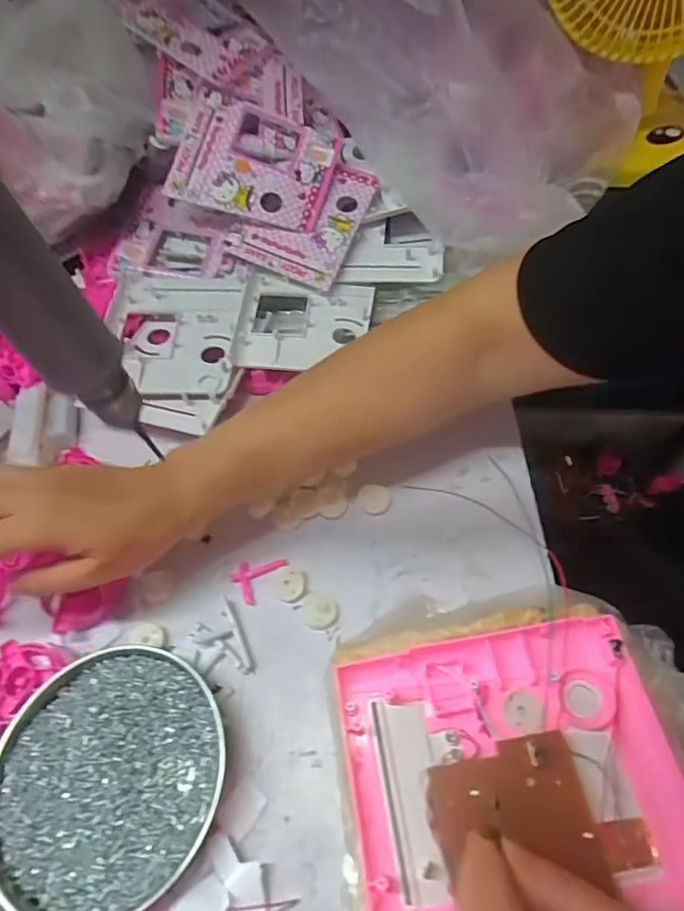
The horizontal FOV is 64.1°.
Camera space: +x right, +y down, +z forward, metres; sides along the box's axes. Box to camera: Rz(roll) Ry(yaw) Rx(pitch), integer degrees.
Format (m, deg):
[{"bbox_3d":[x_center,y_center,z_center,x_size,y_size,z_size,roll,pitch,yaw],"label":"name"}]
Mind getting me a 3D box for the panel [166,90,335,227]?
[{"bbox_3d":[-0.084,-0.282,0.525,0.141,0.013,0.111,13,80,-7],"label":"panel"}]

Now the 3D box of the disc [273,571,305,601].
[{"bbox_3d":[-0.037,0.090,0.382,0.021,0.006,0.023,-2,56,4],"label":"disc"}]

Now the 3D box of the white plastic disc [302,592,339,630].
[{"bbox_3d":[-0.015,0.104,0.371,0.024,0.005,0.025,-2,56,4],"label":"white plastic disc"}]

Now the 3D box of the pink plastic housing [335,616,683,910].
[{"bbox_3d":[0.086,0.162,0.284,0.164,0.016,0.131,-11,57,1],"label":"pink plastic housing"}]

